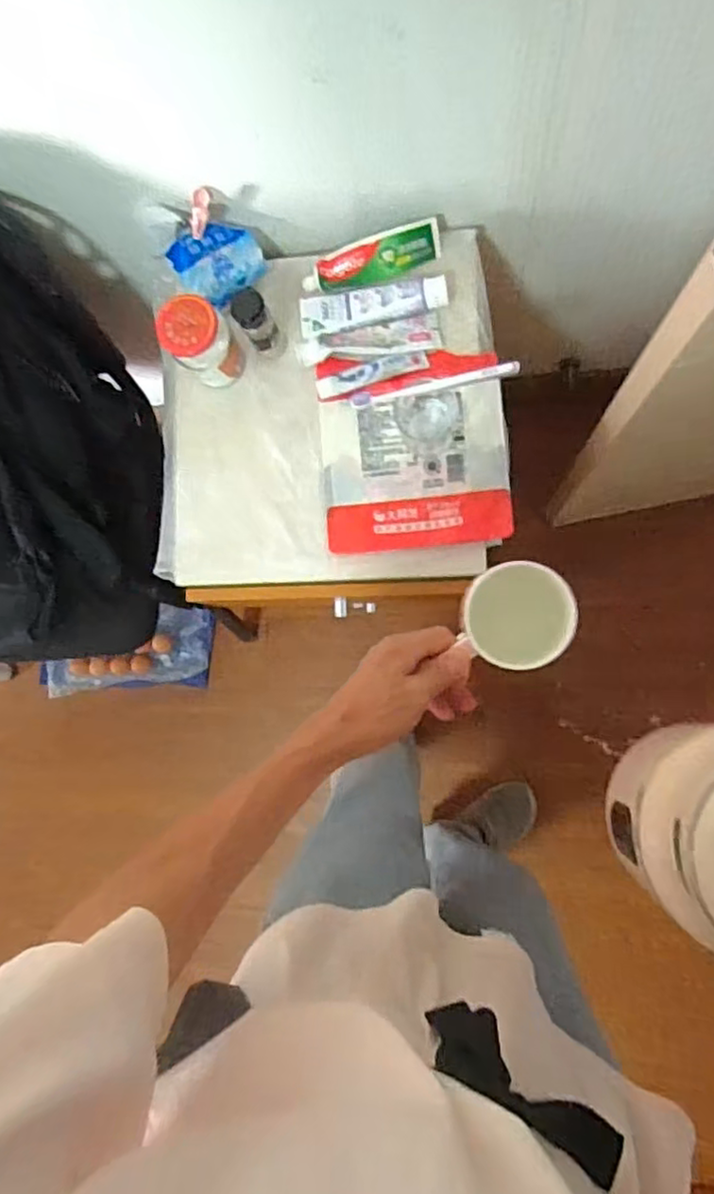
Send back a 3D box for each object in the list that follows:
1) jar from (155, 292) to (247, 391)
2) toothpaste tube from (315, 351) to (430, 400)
[{"bbox_3d":[-0.187,-0.308,0.806,0.074,0.109,0.067,-38,81,3],"label":"jar"},{"bbox_3d":[0.018,-0.281,0.825,0.139,0.013,0.028,-17,83,6],"label":"toothpaste tube"}]

